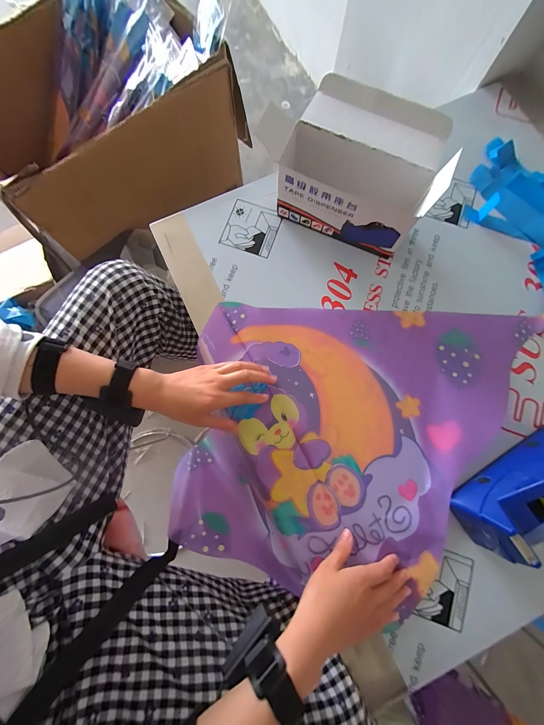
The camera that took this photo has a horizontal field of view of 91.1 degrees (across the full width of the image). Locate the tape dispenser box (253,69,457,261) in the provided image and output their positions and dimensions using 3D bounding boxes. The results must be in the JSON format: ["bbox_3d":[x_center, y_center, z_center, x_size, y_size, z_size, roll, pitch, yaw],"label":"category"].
[{"bbox_3d":[0.134,-0.293,0.420,0.210,0.119,0.156,22,80,3],"label":"tape dispenser box"}]

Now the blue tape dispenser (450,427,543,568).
[{"bbox_3d":[0.348,0.161,0.335,0.202,0.122,0.067,-32,82,-6],"label":"blue tape dispenser"}]

